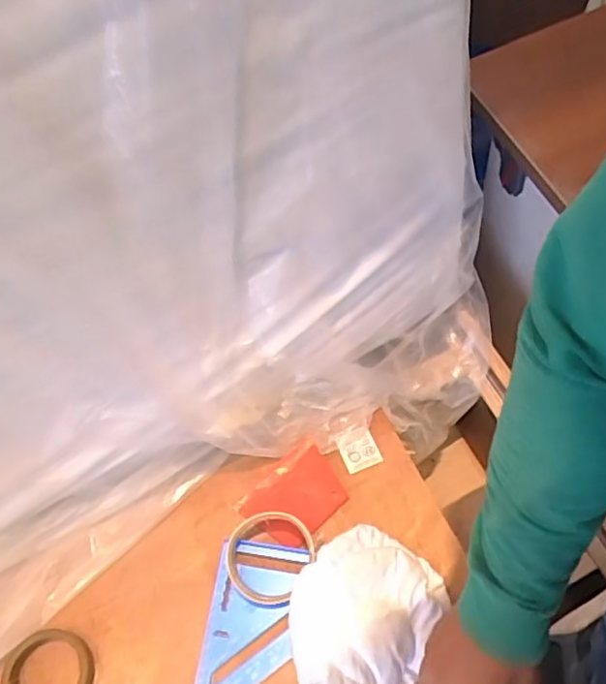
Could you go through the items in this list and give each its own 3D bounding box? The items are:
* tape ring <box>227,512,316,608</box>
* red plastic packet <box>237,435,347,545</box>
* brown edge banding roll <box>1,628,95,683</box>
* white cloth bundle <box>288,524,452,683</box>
[{"bbox_3d":[-0.034,0.213,0.615,0.081,0.044,0.087,0,60,0],"label":"tape ring"},{"bbox_3d":[-0.006,0.165,0.675,0.078,0.011,0.107,41,68,21],"label":"red plastic packet"},{"bbox_3d":[-0.241,0.317,0.589,0.077,0.023,0.082,0,60,0],"label":"brown edge banding roll"},{"bbox_3d":[0.052,0.279,0.580,0.141,0.043,0.203,18,62,10],"label":"white cloth bundle"}]

